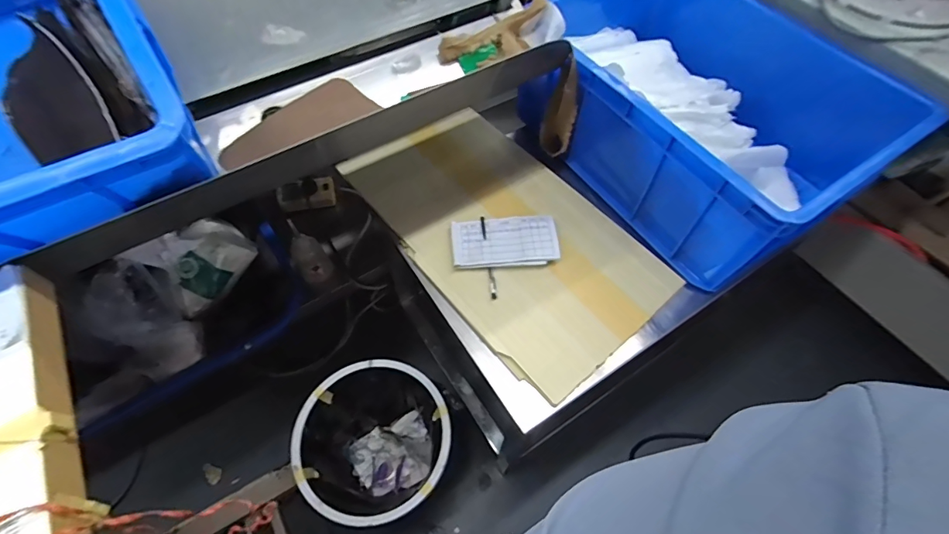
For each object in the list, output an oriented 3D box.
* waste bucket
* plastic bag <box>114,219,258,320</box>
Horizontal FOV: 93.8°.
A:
[{"bbox_3d":[-0.178,0.356,0.876,0.262,0.293,0.255,1,59,-1],"label":"waste bucket"},{"bbox_3d":[-0.441,-0.018,0.709,0.096,0.112,0.152,38,65,19],"label":"plastic bag"}]

